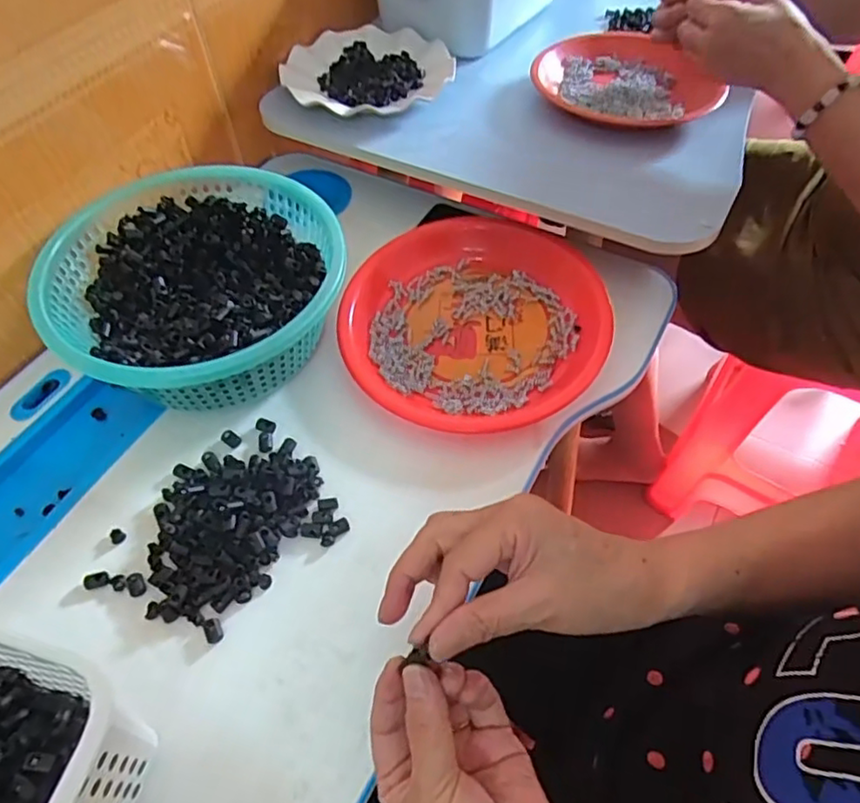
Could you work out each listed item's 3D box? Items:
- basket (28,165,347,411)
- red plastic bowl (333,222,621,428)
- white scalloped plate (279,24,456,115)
[{"bbox_3d":[-0.193,-0.095,0.524,0.228,0.072,0.227,-1,54,1],"label":"basket"},{"bbox_3d":[0.038,-0.072,0.540,0.230,0.030,0.212,-1,54,1],"label":"red plastic bowl"},{"bbox_3d":[-0.067,-0.359,0.680,0.179,0.020,0.172,-1,54,1],"label":"white scalloped plate"}]

